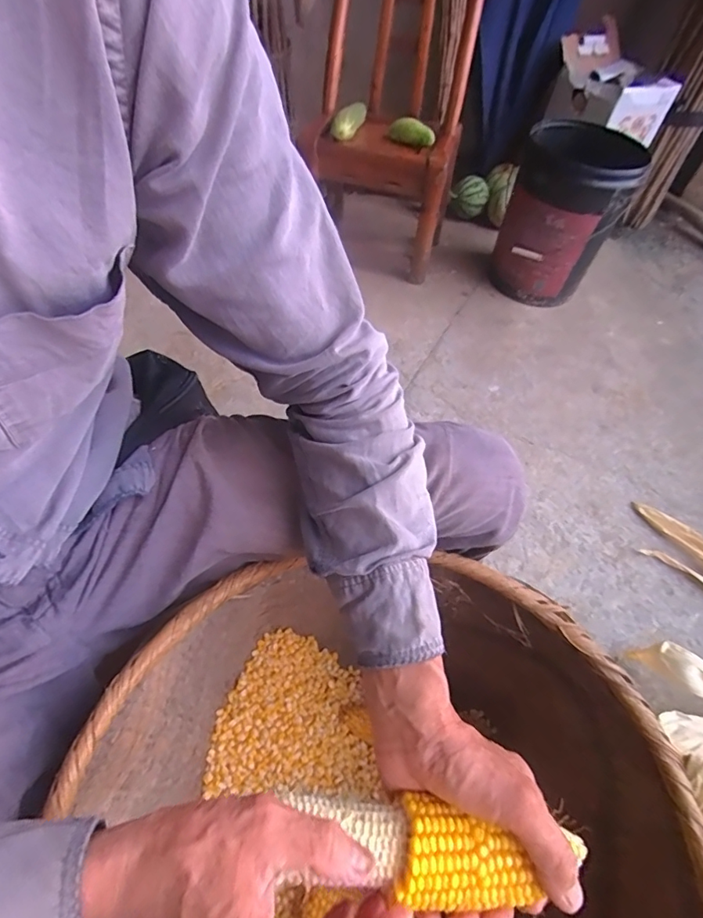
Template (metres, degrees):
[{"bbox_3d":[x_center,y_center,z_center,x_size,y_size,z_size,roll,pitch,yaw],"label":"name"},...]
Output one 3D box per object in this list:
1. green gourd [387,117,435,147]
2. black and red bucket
[{"bbox_3d":[0.145,-0.821,1.175,0.049,0.048,0.146,-34,64,-24],"label":"green gourd"},{"bbox_3d":[0.564,-0.654,1.278,0.289,0.346,0.305,2,55,-4],"label":"black and red bucket"}]

